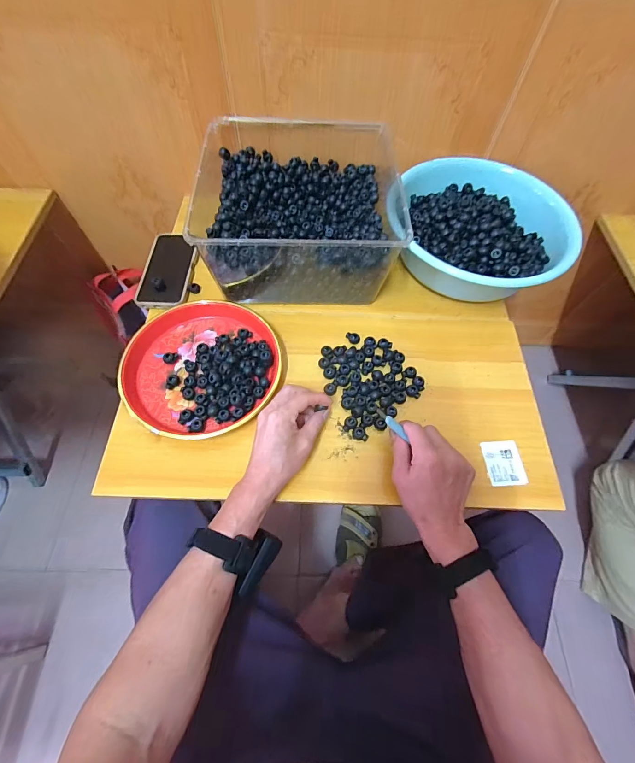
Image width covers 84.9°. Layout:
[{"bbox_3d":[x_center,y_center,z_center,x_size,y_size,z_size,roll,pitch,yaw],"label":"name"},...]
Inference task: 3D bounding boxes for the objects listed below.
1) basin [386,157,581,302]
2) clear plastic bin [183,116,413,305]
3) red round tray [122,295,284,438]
[{"bbox_3d":[0.263,-0.257,0.595,0.288,0.110,0.244,10,63,3],"label":"basin"},{"bbox_3d":[-0.038,-0.277,0.589,0.324,0.151,0.298,-3,63,-4],"label":"clear plastic bin"},{"bbox_3d":[-0.166,-0.027,0.507,0.214,0.024,0.214,1,63,-2],"label":"red round tray"}]

